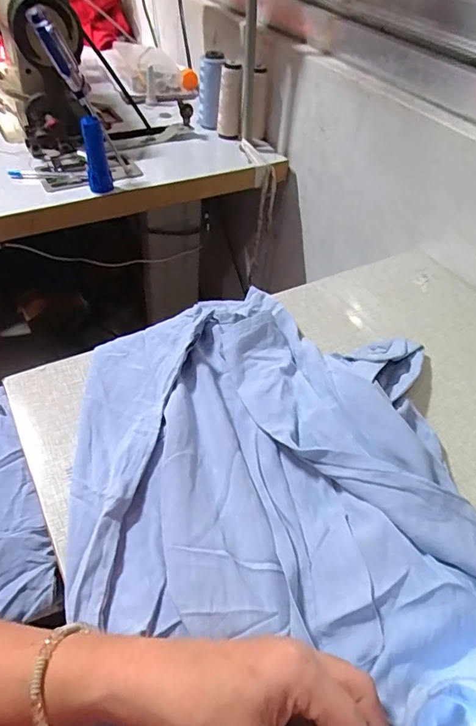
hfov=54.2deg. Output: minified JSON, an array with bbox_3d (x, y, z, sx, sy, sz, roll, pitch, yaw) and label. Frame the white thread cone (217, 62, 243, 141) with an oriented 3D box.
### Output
[{"bbox_3d":[-0.014,-0.445,0.797,0.038,0.113,0.038,3,47,-3],"label":"white thread cone"}]

